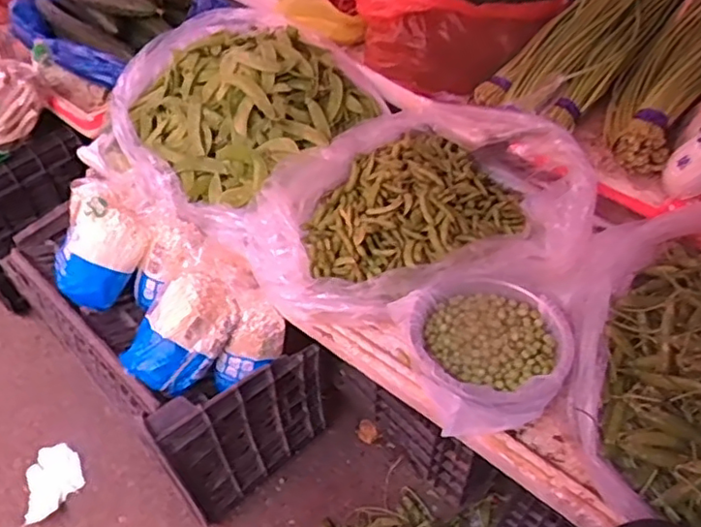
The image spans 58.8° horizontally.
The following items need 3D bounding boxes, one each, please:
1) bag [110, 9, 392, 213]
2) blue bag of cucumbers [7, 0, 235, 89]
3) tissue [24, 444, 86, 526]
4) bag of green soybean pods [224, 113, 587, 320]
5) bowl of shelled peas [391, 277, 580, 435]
[{"bbox_3d":[-0.189,-0.282,1.013,0.378,0.129,0.419,-30,55,-22],"label":"bag"},{"bbox_3d":[-0.493,-0.535,1.276,0.487,0.110,0.361,33,58,27],"label":"blue bag of cucumbers"},{"bbox_3d":[-0.514,0.377,1.082,0.099,0.030,0.124,-13,49,-13],"label":"tissue"},{"bbox_3d":[0.075,-0.099,0.871,0.455,0.132,0.301,-18,51,-13],"label":"bag of green soybean pods"},{"bbox_3d":[0.168,0.097,0.745,0.186,0.054,0.188,-1,49,1],"label":"bowl of shelled peas"}]

